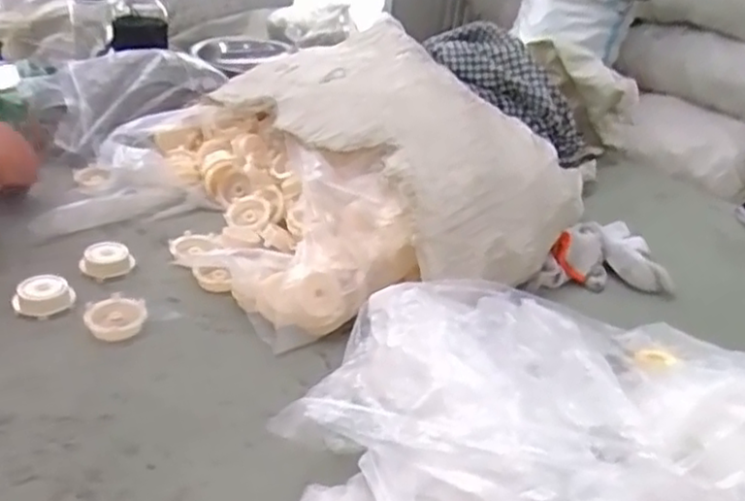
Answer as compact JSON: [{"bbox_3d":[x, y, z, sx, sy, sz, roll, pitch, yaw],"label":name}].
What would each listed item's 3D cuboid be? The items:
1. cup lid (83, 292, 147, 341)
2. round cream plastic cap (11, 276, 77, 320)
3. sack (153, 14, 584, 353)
[{"bbox_3d":[-0.246,0.063,0.651,0.053,0.017,0.061,-3,30,-16],"label":"cup lid"},{"bbox_3d":[-0.320,0.046,0.658,0.048,0.021,0.046,4,28,-2],"label":"round cream plastic cap"},{"bbox_3d":[-0.039,-0.110,0.834,0.415,0.181,0.496,-13,34,-31],"label":"sack"}]

